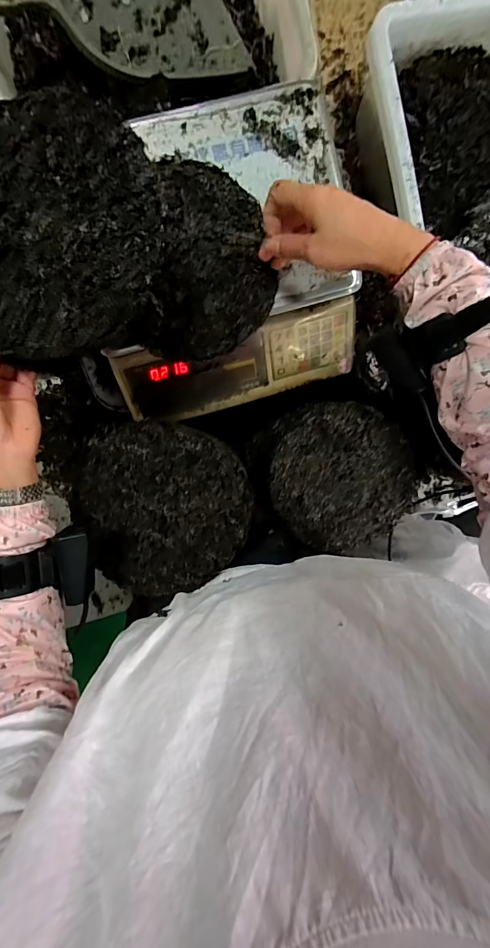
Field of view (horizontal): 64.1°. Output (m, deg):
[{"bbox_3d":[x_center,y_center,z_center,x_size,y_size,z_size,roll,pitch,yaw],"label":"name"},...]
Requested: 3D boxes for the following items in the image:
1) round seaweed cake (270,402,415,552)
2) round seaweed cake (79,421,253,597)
[{"bbox_3d":[0.139,0.007,0.554,0.202,0.018,0.198,-1,98,-5],"label":"round seaweed cake"},{"bbox_3d":[-0.094,0.038,0.458,0.201,0.013,0.200,0,92,5],"label":"round seaweed cake"}]

